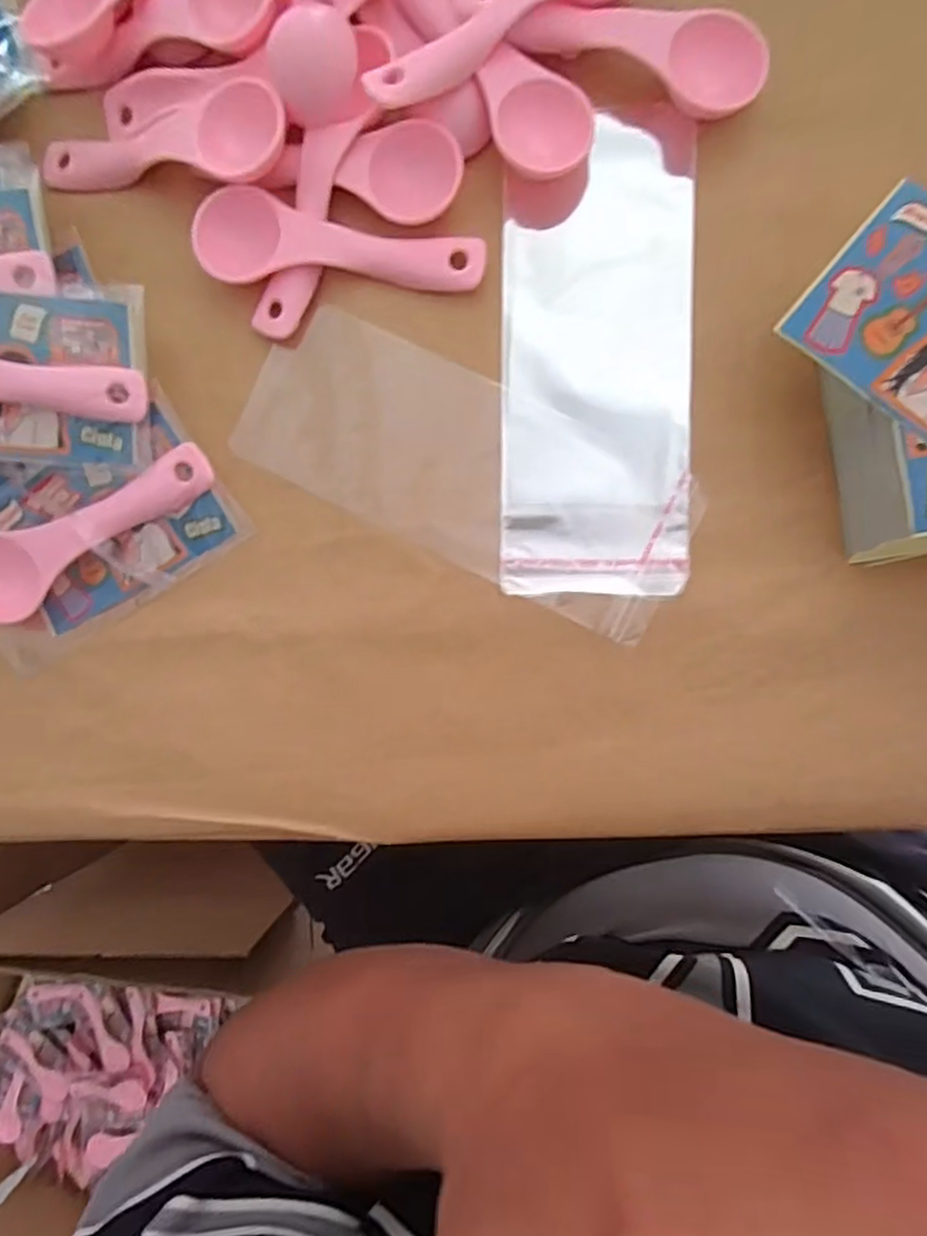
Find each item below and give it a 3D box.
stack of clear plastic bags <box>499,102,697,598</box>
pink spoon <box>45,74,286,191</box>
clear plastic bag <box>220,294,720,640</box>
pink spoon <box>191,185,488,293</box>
[{"bbox_3d":[0.051,-0.102,0.253,0.071,0.008,0.186,1,88,6],"label":"stack of clear plastic bags"},{"bbox_3d":[-0.118,-0.185,0.257,0.108,0.012,0.033,2,92,18],"label":"pink spoon"},{"bbox_3d":[0.003,-0.057,0.253,0.170,0.008,0.069,27,94,4],"label":"clear plastic bag"},{"bbox_3d":[-0.048,-0.144,0.253,0.111,0.011,0.033,5,93,5],"label":"pink spoon"}]

